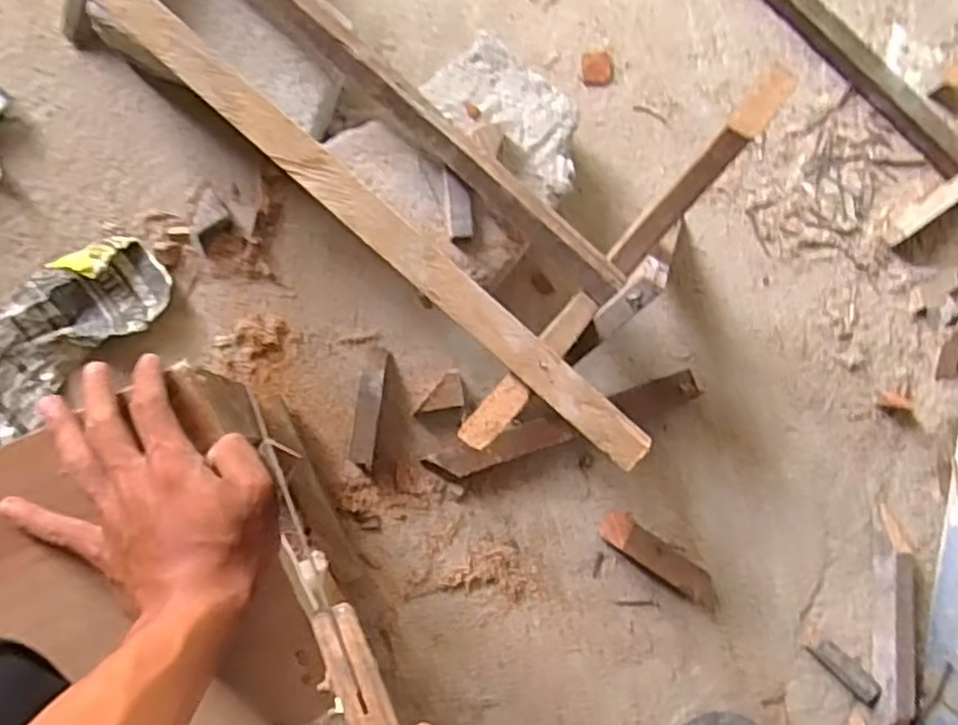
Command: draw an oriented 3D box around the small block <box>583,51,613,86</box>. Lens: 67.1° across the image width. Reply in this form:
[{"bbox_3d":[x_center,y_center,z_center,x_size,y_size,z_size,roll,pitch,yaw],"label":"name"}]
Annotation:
[{"bbox_3d":[0.120,-0.296,0.725,0.031,0.013,0.028,-1,84,-7],"label":"small block"}]

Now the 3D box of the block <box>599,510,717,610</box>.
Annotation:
[{"bbox_3d":[0.174,0.186,0.674,0.132,0.030,0.031,37,81,-2],"label":"block"}]

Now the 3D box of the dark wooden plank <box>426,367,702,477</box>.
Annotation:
[{"bbox_3d":[0.083,0.059,0.674,0.263,0.028,0.028,-17,86,-8],"label":"dark wooden plank"}]

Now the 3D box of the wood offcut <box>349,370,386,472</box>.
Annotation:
[{"bbox_3d":[-0.100,0.051,0.646,0.022,0.034,0.085,8,83,-6],"label":"wood offcut"}]

